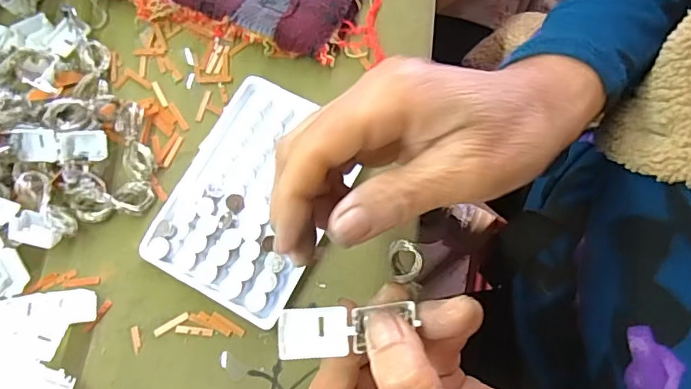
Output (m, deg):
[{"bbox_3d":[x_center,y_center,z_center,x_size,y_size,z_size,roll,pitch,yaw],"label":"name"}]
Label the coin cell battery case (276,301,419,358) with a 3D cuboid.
[{"bbox_3d":[0.000,0.052,0.210,0.055,0.004,0.020,-11,73,-4],"label":"coin cell battery case"}]

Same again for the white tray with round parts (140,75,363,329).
[{"bbox_3d":[-0.054,-0.001,0.314,0.095,0.013,0.130,25,77,12],"label":"white tray with round parts"}]

